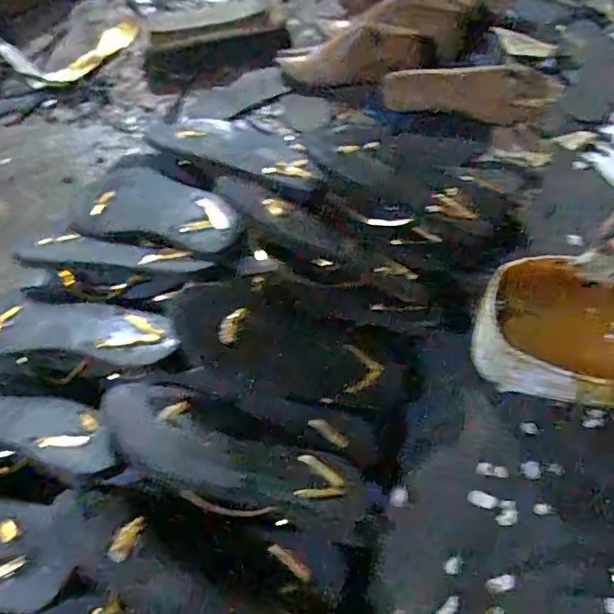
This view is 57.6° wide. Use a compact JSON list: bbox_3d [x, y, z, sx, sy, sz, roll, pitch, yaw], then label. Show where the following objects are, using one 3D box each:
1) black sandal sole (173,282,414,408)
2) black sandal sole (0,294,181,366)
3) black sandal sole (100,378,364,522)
[{"bbox_3d":[-0.009,0.040,0.566,0.244,0.028,0.099,16,59,-16],"label":"black sandal sole"},{"bbox_3d":[-0.230,0.020,0.539,0.223,0.027,0.067,8,62,5],"label":"black sandal sole"},{"bbox_3d":[-0.056,0.130,0.492,0.249,0.046,0.080,24,61,-13],"label":"black sandal sole"}]

